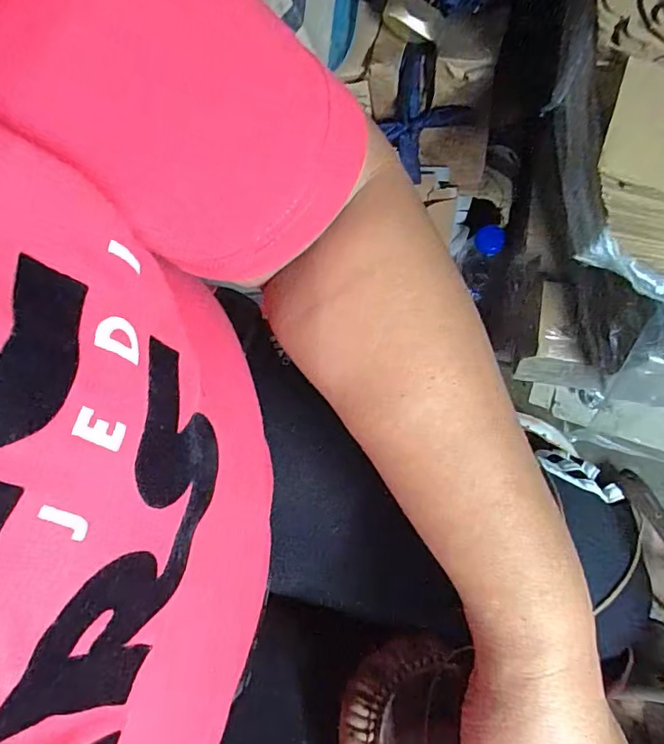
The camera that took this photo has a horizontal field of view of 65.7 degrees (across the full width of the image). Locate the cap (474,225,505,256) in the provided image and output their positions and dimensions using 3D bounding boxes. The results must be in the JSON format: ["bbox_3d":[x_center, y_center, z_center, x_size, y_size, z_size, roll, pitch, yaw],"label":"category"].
[{"bbox_3d":[0.177,-0.149,0.579,0.036,0.015,0.033,17,119,-14],"label":"cap"}]

